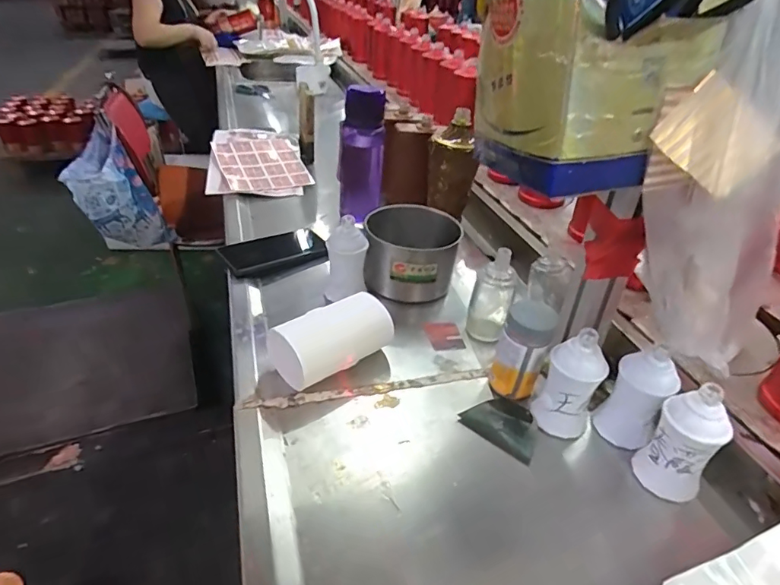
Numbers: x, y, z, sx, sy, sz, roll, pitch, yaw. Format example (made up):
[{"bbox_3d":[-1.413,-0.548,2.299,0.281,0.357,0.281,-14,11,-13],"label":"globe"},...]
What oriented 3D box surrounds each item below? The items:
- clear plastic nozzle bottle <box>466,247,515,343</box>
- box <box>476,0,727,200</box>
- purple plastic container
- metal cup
[{"bbox_3d":[0.131,0.000,0.640,0.049,0.120,0.057,13,37,13],"label":"clear plastic nozzle bottle"},{"bbox_3d":[0.146,-0.162,0.398,0.124,0.124,0.137,-16,40,-24],"label":"box"},{"bbox_3d":[-0.048,-0.230,0.842,0.072,0.211,0.075,6,36,4],"label":"purple plastic container"},{"bbox_3d":[0.030,-0.057,0.726,0.126,0.091,0.123,2,36,-1],"label":"metal cup"}]

